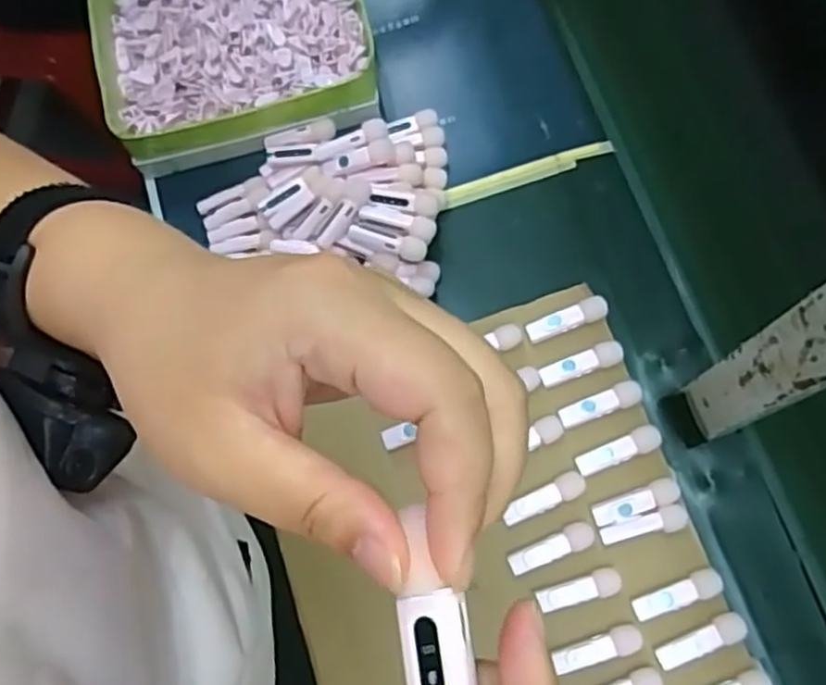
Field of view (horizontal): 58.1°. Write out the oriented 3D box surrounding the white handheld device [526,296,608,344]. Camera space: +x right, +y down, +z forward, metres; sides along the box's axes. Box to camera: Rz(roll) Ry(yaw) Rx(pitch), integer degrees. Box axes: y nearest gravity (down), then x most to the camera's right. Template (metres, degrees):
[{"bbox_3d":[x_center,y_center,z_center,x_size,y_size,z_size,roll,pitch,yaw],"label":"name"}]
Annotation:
[{"bbox_3d":[0.120,-0.018,0.580,0.064,0.014,0.017,-20,74,-4],"label":"white handheld device"}]

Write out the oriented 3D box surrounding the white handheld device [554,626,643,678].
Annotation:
[{"bbox_3d":[0.130,0.213,0.516,0.061,0.009,0.019,-16,74,-3],"label":"white handheld device"}]

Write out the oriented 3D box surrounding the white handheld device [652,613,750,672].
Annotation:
[{"bbox_3d":[0.200,0.207,0.514,0.063,0.012,0.019,-24,74,-6],"label":"white handheld device"}]

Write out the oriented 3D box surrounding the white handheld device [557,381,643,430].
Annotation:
[{"bbox_3d":[0.141,0.047,0.560,0.063,0.014,0.017,-18,74,-4],"label":"white handheld device"}]

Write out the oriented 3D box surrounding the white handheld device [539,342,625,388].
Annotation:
[{"bbox_3d":[0.129,0.016,0.570,0.063,0.013,0.018,-18,74,-4],"label":"white handheld device"}]

